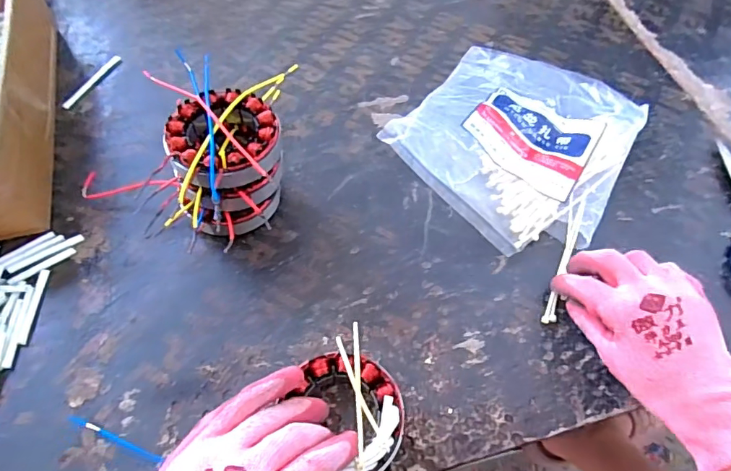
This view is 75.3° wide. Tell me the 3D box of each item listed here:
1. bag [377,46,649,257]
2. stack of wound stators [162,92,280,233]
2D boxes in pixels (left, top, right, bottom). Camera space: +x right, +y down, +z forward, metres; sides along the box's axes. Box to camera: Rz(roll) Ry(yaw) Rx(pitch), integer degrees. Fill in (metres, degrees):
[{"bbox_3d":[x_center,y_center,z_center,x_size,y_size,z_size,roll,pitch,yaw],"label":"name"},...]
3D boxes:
[{"bbox_3d":[0.155,-0.107,0.458,0.196,0.068,0.246,30,64,16],"label":"bag"},{"bbox_3d":[-0.111,-0.052,0.401,0.103,0.105,0.100,-29,64,-16],"label":"stack of wound stators"}]

